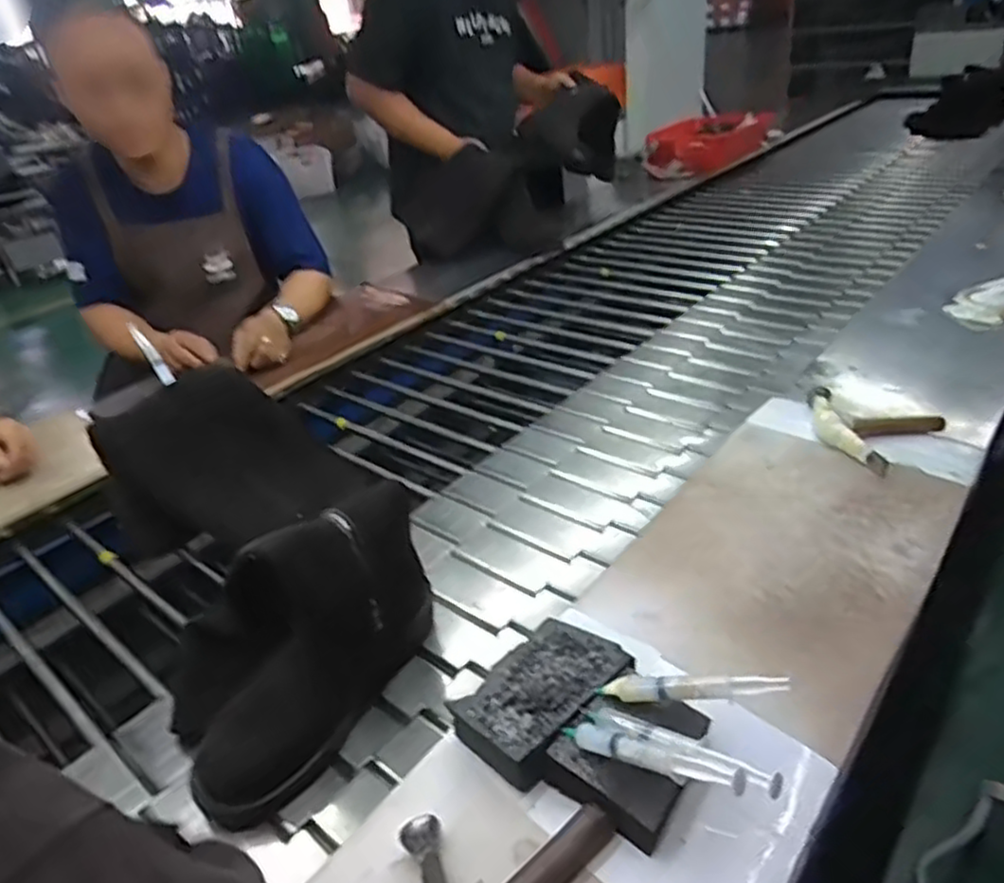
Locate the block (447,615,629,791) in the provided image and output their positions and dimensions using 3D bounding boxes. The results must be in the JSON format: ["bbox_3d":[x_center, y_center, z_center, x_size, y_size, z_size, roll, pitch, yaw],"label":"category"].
[{"bbox_3d":[0.034,0.200,0.563,0.082,0.034,0.128,23,43,38],"label":"block"}]

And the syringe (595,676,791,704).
[{"bbox_3d":[0.135,0.176,0.515,0.133,0.015,0.015,-11,29,25],"label":"syringe"}]

